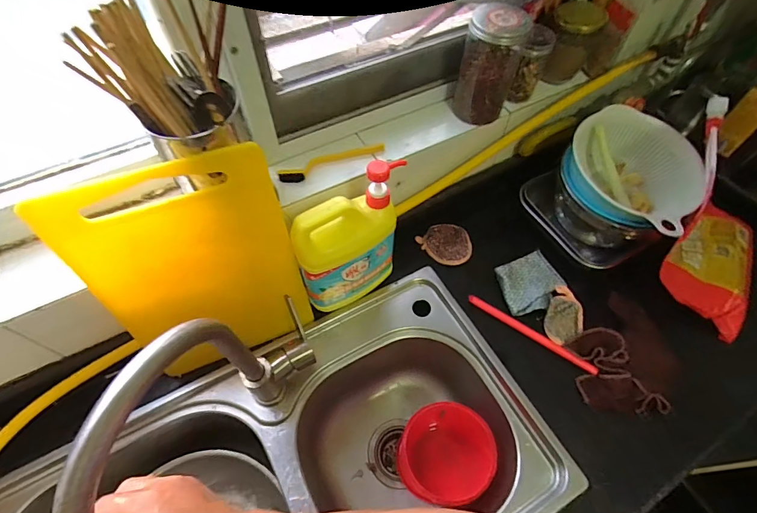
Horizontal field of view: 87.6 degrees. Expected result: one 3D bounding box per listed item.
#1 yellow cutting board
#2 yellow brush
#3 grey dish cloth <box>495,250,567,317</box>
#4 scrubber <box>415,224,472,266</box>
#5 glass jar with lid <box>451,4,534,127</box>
[{"bbox_3d":[-0.214,0.029,0.497,0.220,0.318,0.018,-18,45,-13],"label":"yellow cutting board"},{"bbox_3d":[-0.069,-0.142,0.583,0.160,0.013,0.026,-23,61,-15],"label":"yellow brush"},{"bbox_3d":[0.259,0.042,0.674,0.108,0.007,0.096,-18,60,-12],"label":"grey dish cloth"},{"bbox_3d":[0.127,-0.026,0.725,0.093,0.010,0.082,37,64,20],"label":"scrubber"},{"bbox_3d":[0.169,-0.293,0.595,0.083,0.156,0.087,0,58,-1],"label":"glass jar with lid"}]

